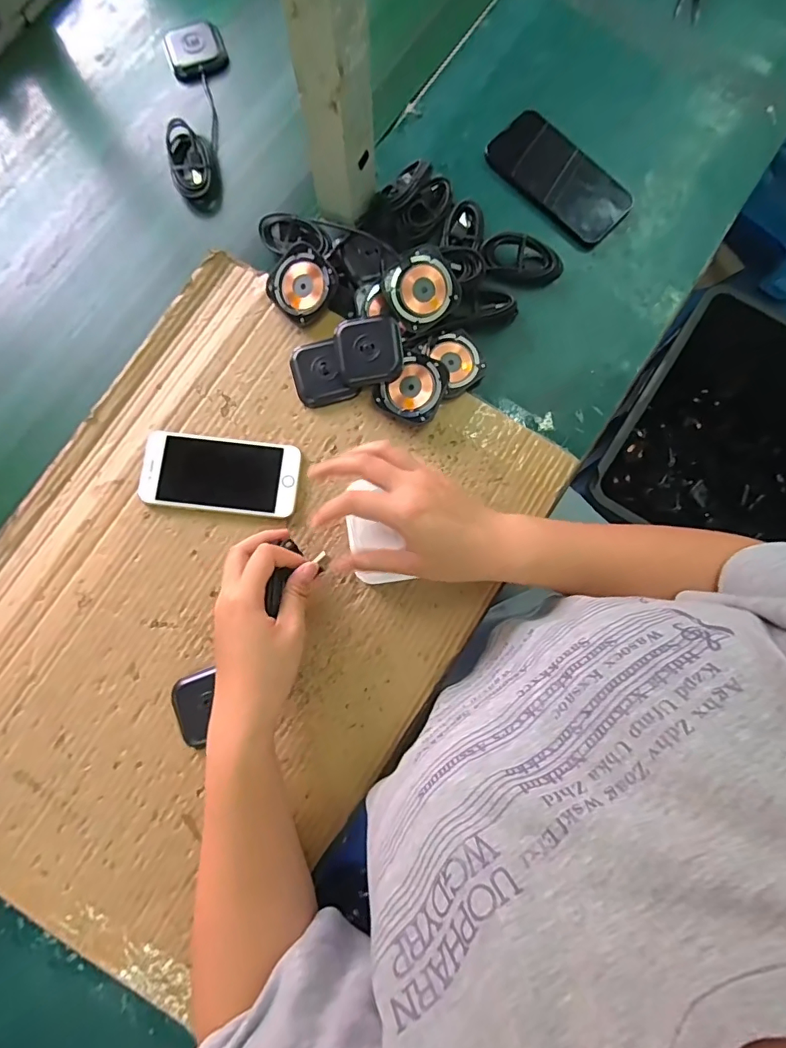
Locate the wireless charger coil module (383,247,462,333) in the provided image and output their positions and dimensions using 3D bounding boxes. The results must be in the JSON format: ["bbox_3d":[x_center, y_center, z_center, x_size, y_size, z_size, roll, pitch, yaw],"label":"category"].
[{"bbox_3d":[0.026,-0.208,0.432,0.060,0.008,0.060,-26,102,1],"label":"wireless charger coil module"}]

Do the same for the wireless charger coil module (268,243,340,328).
[{"bbox_3d":[-0.083,-0.220,0.447,0.058,0.011,0.060,-45,81,15],"label":"wireless charger coil module"}]

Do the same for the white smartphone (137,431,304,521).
[{"bbox_3d":[-0.151,-0.044,0.430,0.136,0.011,0.064,6,81,0],"label":"white smartphone"}]

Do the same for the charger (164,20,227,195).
[{"bbox_3d":[-0.202,-0.431,0.500,0.058,0.023,0.202,-5,81,-1],"label":"charger"}]

